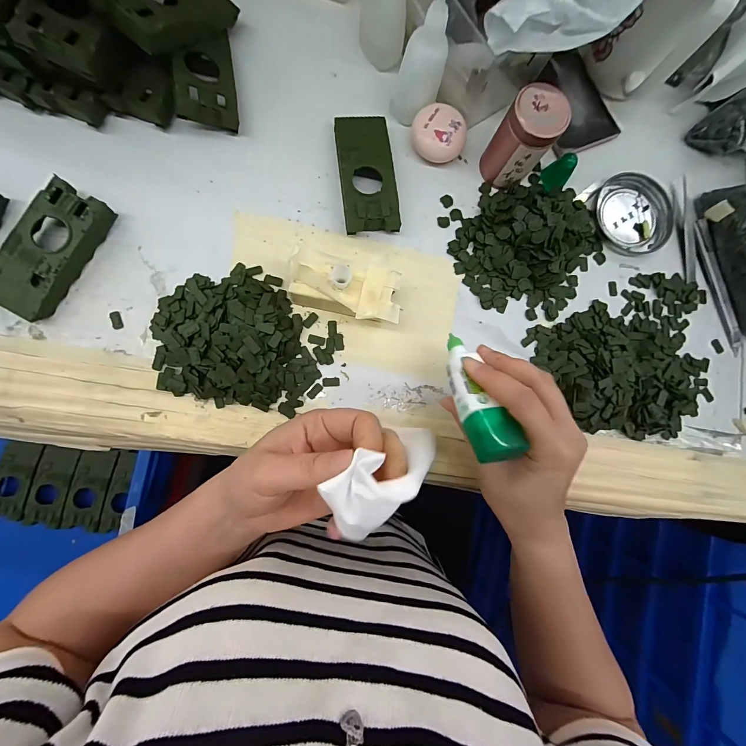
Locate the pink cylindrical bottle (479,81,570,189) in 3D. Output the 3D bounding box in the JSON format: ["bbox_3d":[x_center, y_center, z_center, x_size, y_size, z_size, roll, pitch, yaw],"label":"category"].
[{"bbox_3d":[0.125,-0.195,0.280,0.043,0.061,0.040,1,84,-6],"label":"pink cylindrical bottle"}]

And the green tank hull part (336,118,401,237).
[{"bbox_3d":[-0.006,-0.173,0.289,0.046,0.021,0.107,-6,85,-6],"label":"green tank hull part"}]

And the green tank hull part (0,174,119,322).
[{"bbox_3d":[-0.250,-0.093,0.257,0.045,0.020,0.104,30,82,-2],"label":"green tank hull part"}]

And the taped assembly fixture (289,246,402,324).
[{"bbox_3d":[-0.021,-0.067,0.266,0.083,0.046,0.048,7,84,-5],"label":"taped assembly fixture"}]

